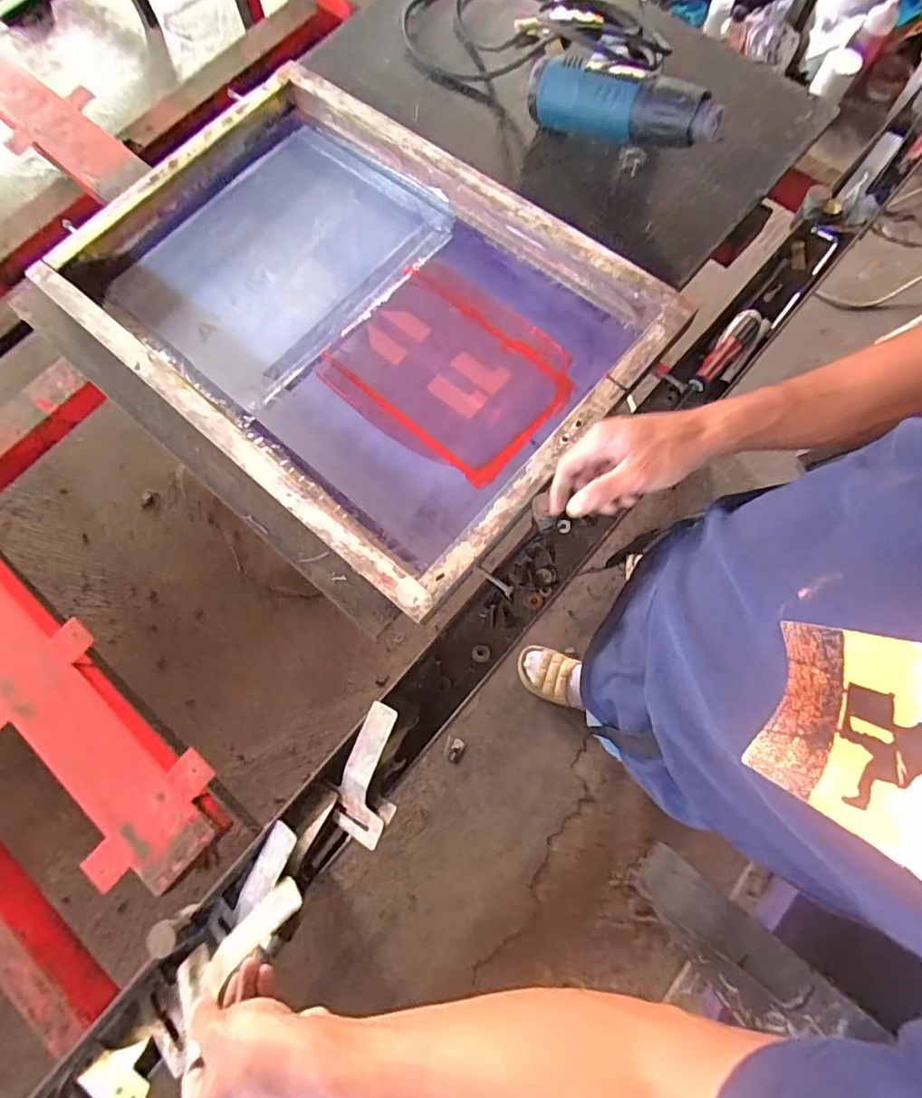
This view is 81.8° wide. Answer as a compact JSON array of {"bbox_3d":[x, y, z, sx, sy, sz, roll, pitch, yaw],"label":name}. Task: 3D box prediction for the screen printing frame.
[{"bbox_3d":[-0.127,-0.284,0.614,0.625,0.047,0.440,40,80,11],"label":"screen printing frame"}]

